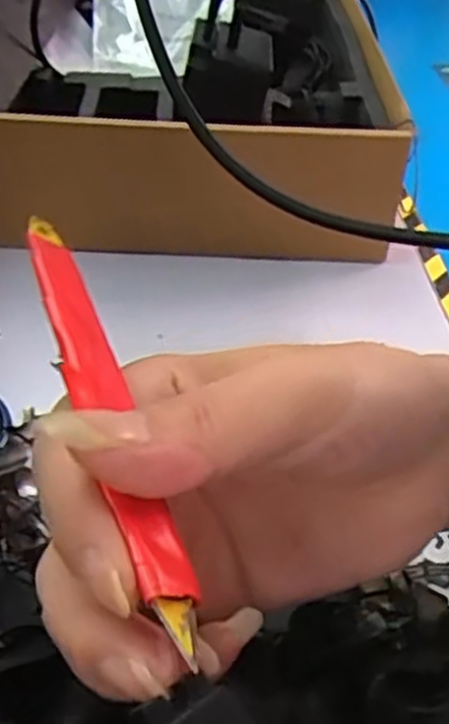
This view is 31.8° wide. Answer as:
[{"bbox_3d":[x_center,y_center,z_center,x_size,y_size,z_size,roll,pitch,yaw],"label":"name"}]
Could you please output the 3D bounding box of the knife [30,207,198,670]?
[{"bbox_3d":[-0.027,0.003,0.166,0.012,0.009,0.129,-12,43,-16],"label":"knife"}]

